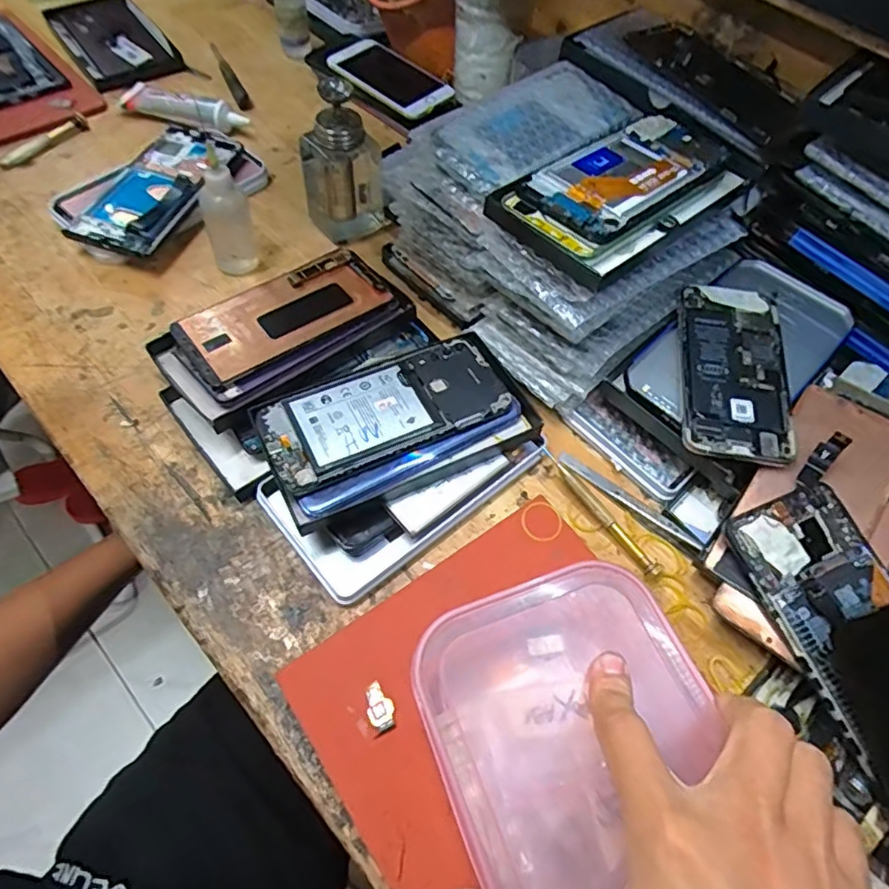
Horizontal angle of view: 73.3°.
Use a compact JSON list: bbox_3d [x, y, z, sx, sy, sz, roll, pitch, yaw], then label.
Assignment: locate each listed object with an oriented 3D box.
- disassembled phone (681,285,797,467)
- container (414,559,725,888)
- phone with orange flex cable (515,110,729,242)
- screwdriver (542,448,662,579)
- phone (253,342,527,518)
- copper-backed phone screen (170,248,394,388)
[{"bbox_3d":[0.198,-0.052,0.408,0.067,0.015,0.138,10,59,2],"label":"disassembled phone"},{"bbox_3d":[0.062,0.143,0.297,0.126,0.066,0.136,-18,62,-14],"label":"container"},{"bbox_3d":[0.125,-0.185,0.401,0.162,0.010,0.072,-37,68,-23],"label":"phone with orange flex cable"},{"bbox_3d":[0.105,0.045,0.404,0.011,0.014,0.107,-31,66,-20],"label":"screwdriver"},{"bbox_3d":[-0.035,-0.018,0.395,0.158,0.012,0.082,-23,67,-18],"label":"phone"},{"bbox_3d":[-0.120,-0.101,0.450,0.154,0.008,0.070,-33,66,-21],"label":"copper-backed phone screen"}]

